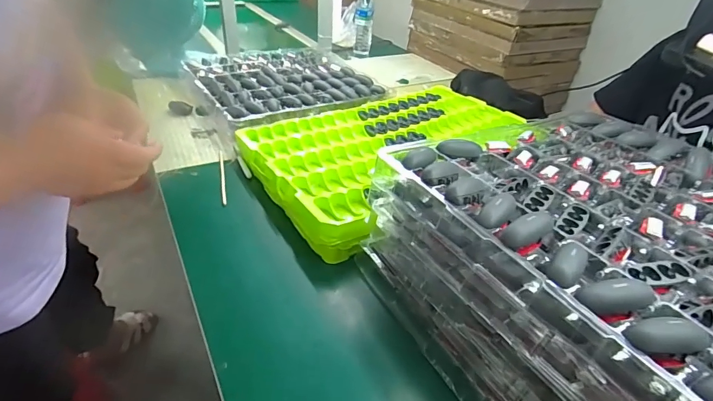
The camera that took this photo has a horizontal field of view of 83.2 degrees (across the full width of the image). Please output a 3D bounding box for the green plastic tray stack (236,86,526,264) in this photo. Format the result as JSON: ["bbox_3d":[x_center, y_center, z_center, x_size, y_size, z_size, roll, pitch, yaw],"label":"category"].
[{"bbox_3d":[0.091,-0.110,0.843,0.589,0.076,0.414,-20,42,-31],"label":"green plastic tray stack"}]

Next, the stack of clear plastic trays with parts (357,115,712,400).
[{"bbox_3d":[0.309,0.085,0.489,0.443,0.198,0.438,-15,40,-25],"label":"stack of clear plastic trays with parts"}]

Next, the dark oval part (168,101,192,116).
[{"bbox_3d":[-0.419,-0.222,0.955,0.052,0.026,0.024,-2,36,-10],"label":"dark oval part"}]

